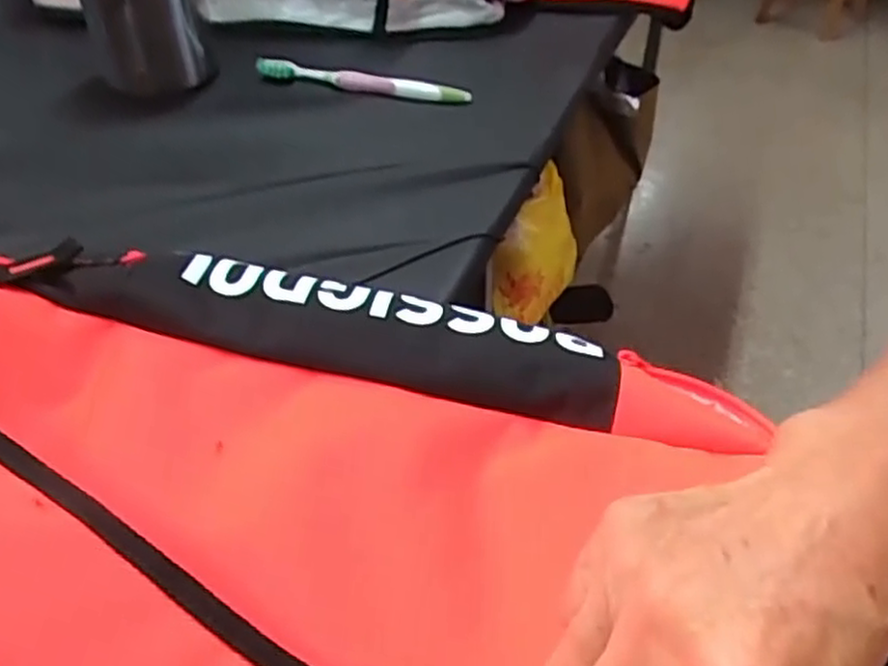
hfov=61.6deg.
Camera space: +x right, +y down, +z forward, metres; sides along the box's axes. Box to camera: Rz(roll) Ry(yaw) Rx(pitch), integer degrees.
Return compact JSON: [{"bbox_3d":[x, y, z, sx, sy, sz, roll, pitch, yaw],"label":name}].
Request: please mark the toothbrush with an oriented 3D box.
[{"bbox_3d":[-0.070,-0.214,0.636,0.187,0.023,0.022,9,44,9],"label":"toothbrush"}]

